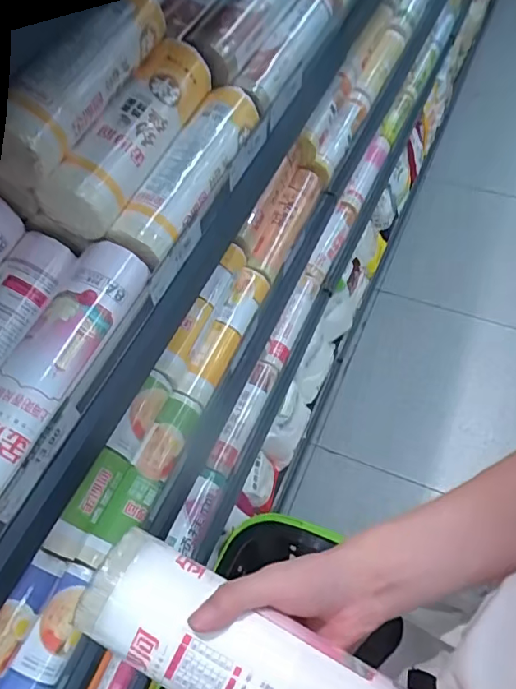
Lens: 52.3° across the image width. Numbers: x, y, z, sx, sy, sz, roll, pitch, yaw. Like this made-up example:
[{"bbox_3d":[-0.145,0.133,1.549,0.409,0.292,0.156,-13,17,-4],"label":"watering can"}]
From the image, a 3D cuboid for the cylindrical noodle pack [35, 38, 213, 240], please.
[{"bbox_3d":[-0.124,-0.210,0.516,0.066,0.064,0.227,17,61,15],"label":"cylindrical noodle pack"}]

